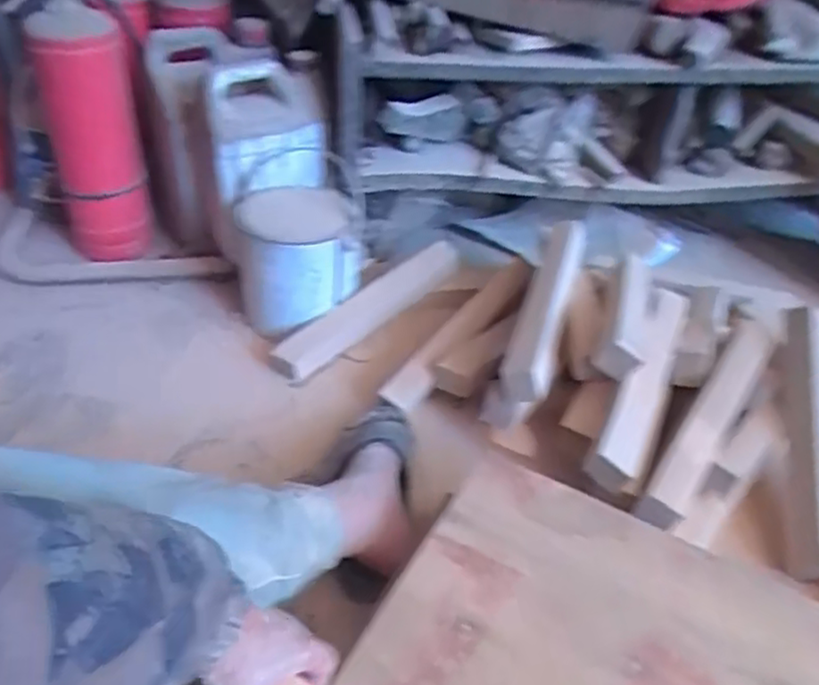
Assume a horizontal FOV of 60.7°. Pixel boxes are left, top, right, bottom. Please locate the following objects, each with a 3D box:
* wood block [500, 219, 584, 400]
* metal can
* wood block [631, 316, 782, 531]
[{"bbox_3d":[0.186,-0.056,0.946,0.060,0.068,0.324,15,52,12],"label":"wood block"},{"bbox_3d":[-0.169,-0.115,1.071,0.174,0.187,0.165,1,37,-7],"label":"metal can"},{"bbox_3d":[0.363,0.084,0.834,0.049,0.033,0.334,28,57,26],"label":"wood block"}]

